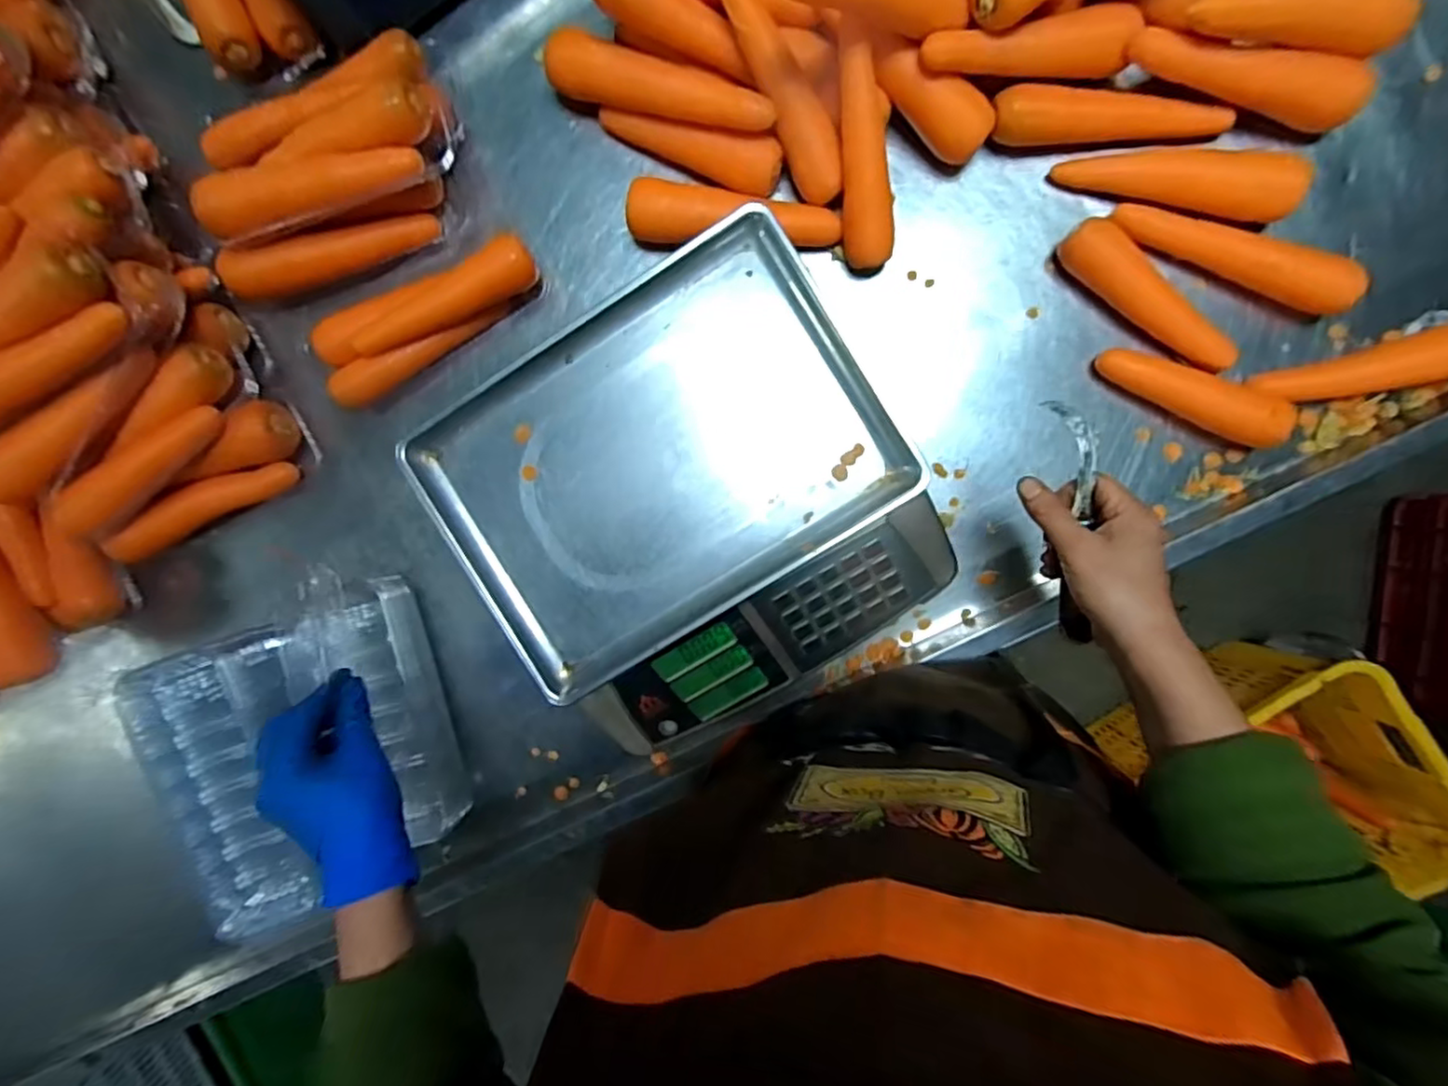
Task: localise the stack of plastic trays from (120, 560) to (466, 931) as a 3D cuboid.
[{"bbox_3d":[-0.363,0.181,0.580,0.225,0.058,0.253,-17,97,-18],"label":"stack of plastic trays"}]

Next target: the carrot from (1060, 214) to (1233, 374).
[{"bbox_3d":[0.359,-0.204,0.560,0.175,0.037,0.039,41,97,-1],"label":"carrot"}]

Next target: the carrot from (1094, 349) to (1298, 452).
[{"bbox_3d":[0.402,-0.125,0.560,0.159,0.044,0.037,26,97,1],"label":"carrot"}]

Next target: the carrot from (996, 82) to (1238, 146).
[{"bbox_3d":[0.321,-0.350,0.550,0.191,0.045,0.037,4,96,3],"label":"carrot"}]

